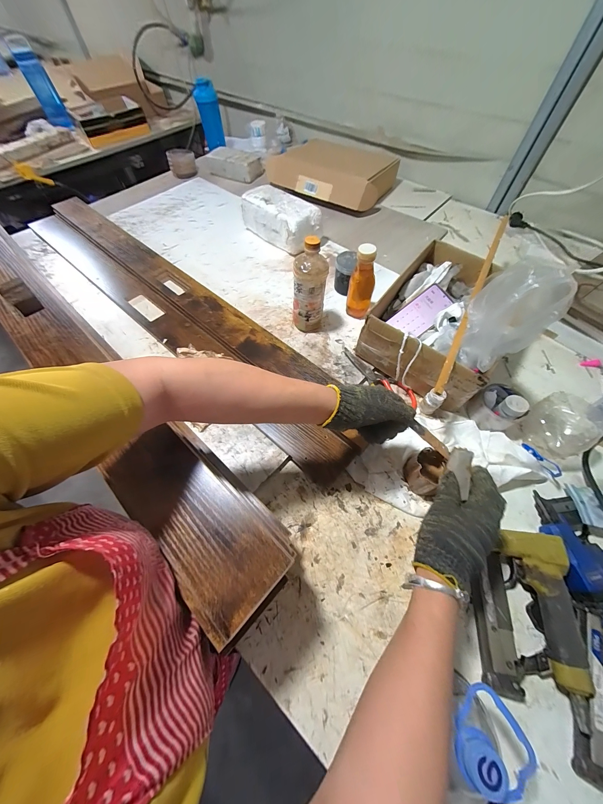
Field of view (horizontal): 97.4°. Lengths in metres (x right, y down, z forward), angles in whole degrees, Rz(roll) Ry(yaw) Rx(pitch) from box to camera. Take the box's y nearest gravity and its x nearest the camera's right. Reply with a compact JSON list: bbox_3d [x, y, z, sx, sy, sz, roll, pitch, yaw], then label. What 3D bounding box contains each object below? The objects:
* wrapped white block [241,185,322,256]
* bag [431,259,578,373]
[{"bbox_3d":[-0.061,-0.549,0.798,0.118,0.118,0.243,-37,67,-19],"label":"wrapped white block"},{"bbox_3d":[0.303,-0.128,0.405,0.116,0.184,0.108,34,66,18],"label":"bag"}]

